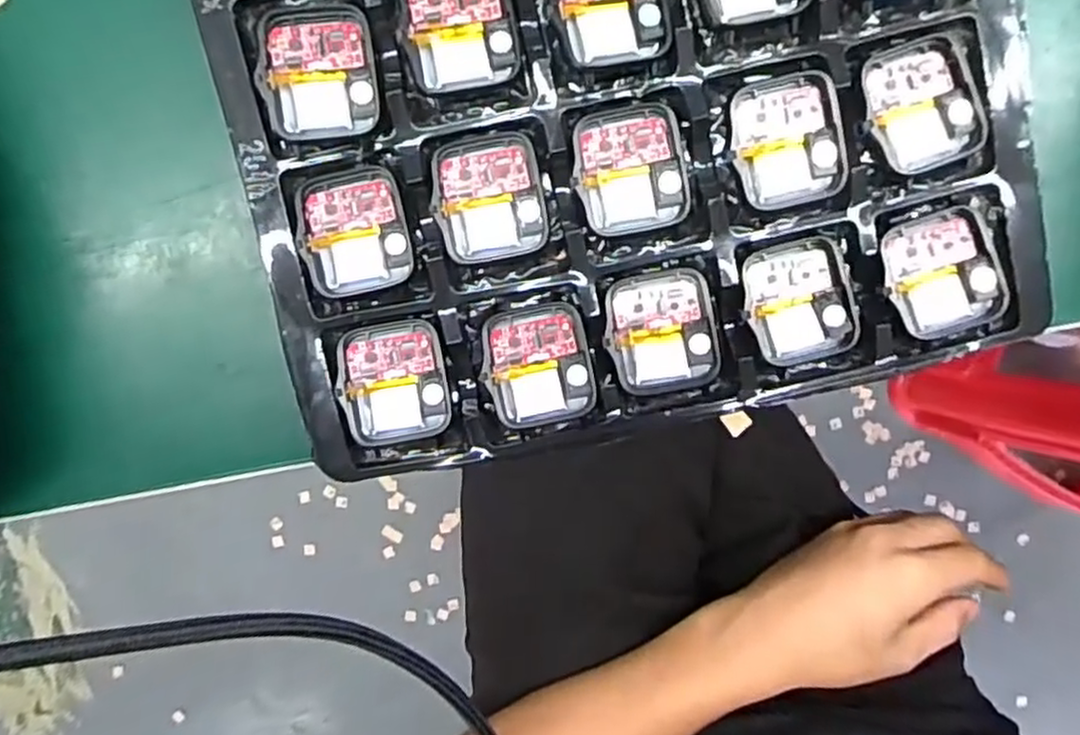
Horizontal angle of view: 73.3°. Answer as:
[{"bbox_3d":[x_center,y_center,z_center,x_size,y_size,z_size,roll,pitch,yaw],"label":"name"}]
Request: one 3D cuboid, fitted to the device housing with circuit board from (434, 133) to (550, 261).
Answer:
[{"bbox_3d":[-0.018,-0.059,0.252,0.037,0.004,0.042,-11,98,1],"label":"device housing with circuit board"}]

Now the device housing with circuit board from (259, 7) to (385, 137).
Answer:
[{"bbox_3d":[-0.074,-0.099,0.244,0.038,0.005,0.042,-7,98,0],"label":"device housing with circuit board"}]

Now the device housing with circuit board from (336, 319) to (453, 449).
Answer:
[{"bbox_3d":[-0.052,0.006,0.260,0.037,0.009,0.042,-11,98,1],"label":"device housing with circuit board"}]

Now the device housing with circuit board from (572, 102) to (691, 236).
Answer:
[{"bbox_3d":[0.031,-0.068,0.251,0.037,0.004,0.042,-14,98,1],"label":"device housing with circuit board"}]

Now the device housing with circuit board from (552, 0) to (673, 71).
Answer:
[{"bbox_3d":[0.023,-0.122,0.240,0.036,0.005,0.042,-14,98,1],"label":"device housing with circuit board"}]

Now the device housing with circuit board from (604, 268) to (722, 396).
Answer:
[{"bbox_3d":[0.044,-0.012,0.258,0.037,0.006,0.043,-9,98,0],"label":"device housing with circuit board"}]

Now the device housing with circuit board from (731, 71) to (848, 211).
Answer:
[{"bbox_3d":[0.084,-0.077,0.248,0.035,0.006,0.043,-14,98,1],"label":"device housing with circuit board"}]

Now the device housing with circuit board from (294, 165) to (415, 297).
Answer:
[{"bbox_3d":[-0.065,-0.048,0.254,0.036,0.006,0.042,-11,98,1],"label":"device housing with circuit board"}]

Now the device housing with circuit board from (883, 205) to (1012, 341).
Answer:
[{"bbox_3d":[0.142,-0.033,0.256,0.035,0.010,0.042,-22,98,2],"label":"device housing with circuit board"}]

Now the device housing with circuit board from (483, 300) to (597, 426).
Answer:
[{"bbox_3d":[0.000,0.000,0.259,0.037,0.006,0.042,-10,98,0],"label":"device housing with circuit board"}]

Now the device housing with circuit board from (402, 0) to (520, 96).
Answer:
[{"bbox_3d":[-0.027,-0.115,0.244,0.035,0.004,0.041,-9,98,0],"label":"device housing with circuit board"}]

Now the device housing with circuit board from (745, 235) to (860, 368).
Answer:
[{"bbox_3d":[0.092,-0.023,0.259,0.036,0.008,0.042,-15,98,1],"label":"device housing with circuit board"}]

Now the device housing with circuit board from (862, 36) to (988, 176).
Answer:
[{"bbox_3d":[0.130,-0.089,0.247,0.035,0.004,0.043,-24,98,2],"label":"device housing with circuit board"}]

